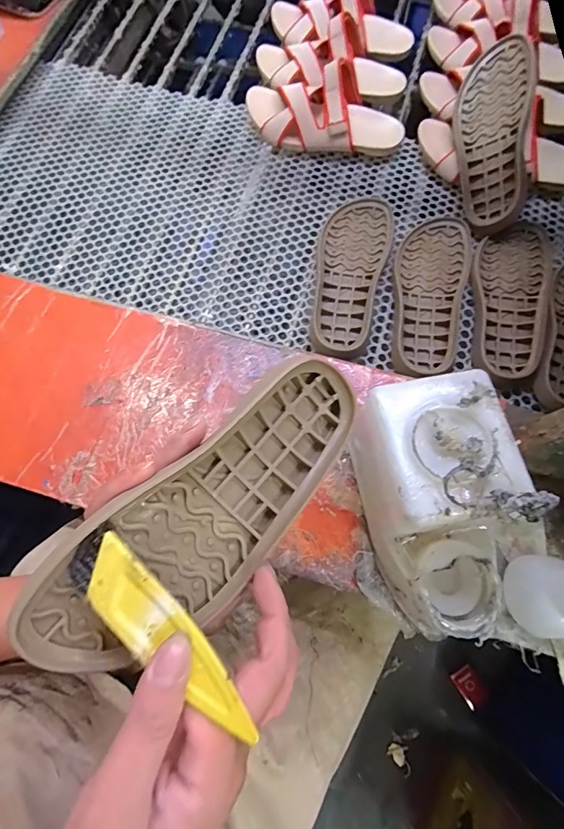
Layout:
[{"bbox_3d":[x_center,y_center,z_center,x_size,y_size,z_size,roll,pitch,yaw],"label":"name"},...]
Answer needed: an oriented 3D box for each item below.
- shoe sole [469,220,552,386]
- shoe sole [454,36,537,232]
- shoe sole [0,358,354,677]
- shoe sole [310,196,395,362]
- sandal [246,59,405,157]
[{"bbox_3d":[0.296,-0.156,0.522,0.097,0.022,0.250,18,73,7],"label":"shoe sole"},{"bbox_3d":[0.288,-0.376,0.551,0.092,0.025,0.255,1,88,36],"label":"shoe sole"},{"bbox_3d":[-0.040,0.060,0.259,0.242,0.027,0.092,-41,109,-20],"label":"shoe sole"},{"bbox_3d":[0.090,-0.192,0.543,0.091,0.019,0.260,14,73,5],"label":"shoe sole"},{"bbox_3d":[0.061,-0.447,0.595,0.241,0.077,0.102,10,72,4],"label":"sandal"}]

